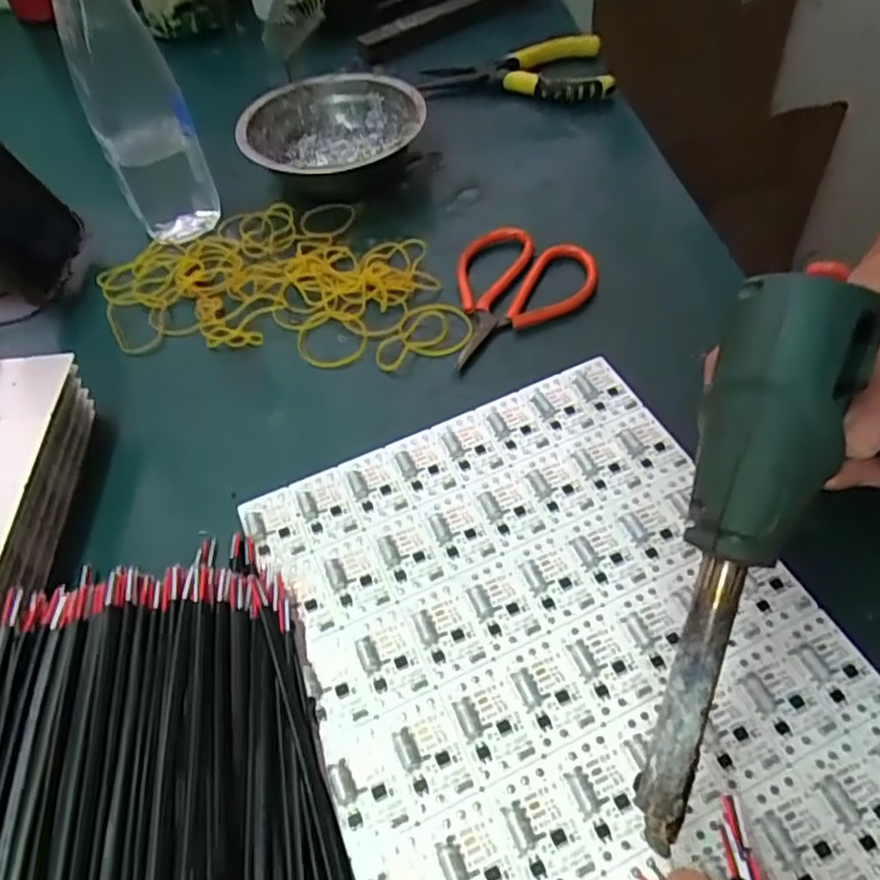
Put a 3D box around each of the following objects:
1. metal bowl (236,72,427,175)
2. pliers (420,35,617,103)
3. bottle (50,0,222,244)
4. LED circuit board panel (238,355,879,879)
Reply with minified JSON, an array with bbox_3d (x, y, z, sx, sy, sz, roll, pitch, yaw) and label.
[{"bbox_3d":[-0.075,-0.204,0.461,0.109,0.048,0.109,-2,53,2],"label":"metal bowl"},{"bbox_3d":[0.060,-0.282,0.507,0.139,0.026,0.062,9,54,11],"label":"pliers"},{"bbox_3d":[-0.181,-0.207,0.385,0.055,0.183,0.048,-23,55,-13],"label":"bottle"},{"bbox_3d":[0.045,0.078,0.277,0.199,0.009,0.237,-22,55,-12],"label":"LED circuit board panel"}]

